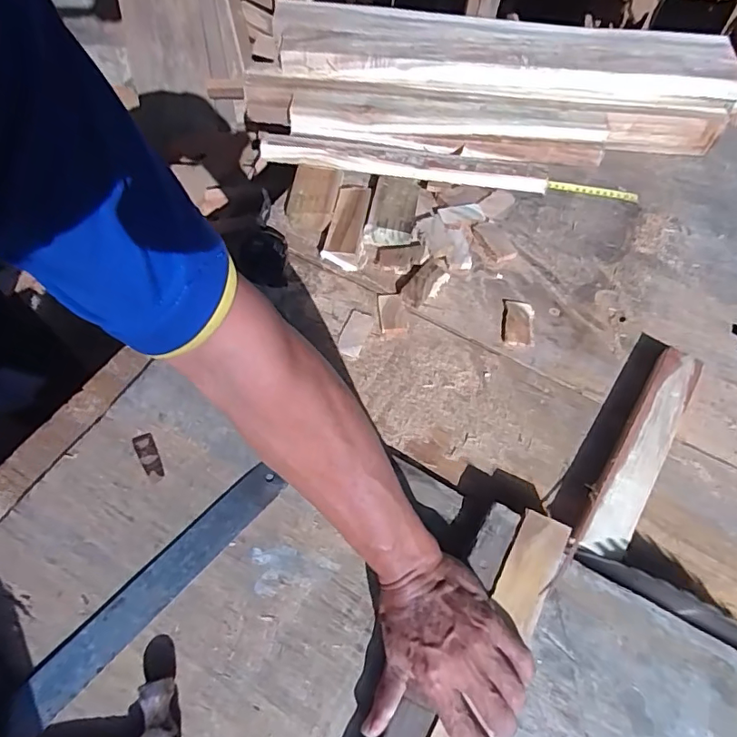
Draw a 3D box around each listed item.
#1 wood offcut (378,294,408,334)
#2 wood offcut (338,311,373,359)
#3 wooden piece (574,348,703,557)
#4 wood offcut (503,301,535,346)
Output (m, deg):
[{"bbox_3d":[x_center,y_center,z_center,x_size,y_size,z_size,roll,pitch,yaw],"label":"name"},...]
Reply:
[{"bbox_3d":[0.029,-0.064,0.602,0.031,0.008,0.057,-2,60,-6],"label":"wood offcut"},{"bbox_3d":[-0.016,-0.040,0.592,0.027,0.004,0.058,19,60,7],"label":"wood offcut"},{"bbox_3d":[0.277,0.080,0.523,0.043,0.028,0.257,34,63,14],"label":"wooden piece"},{"bbox_3d":[0.176,-0.054,0.605,0.033,0.007,0.062,11,60,2],"label":"wood offcut"}]

